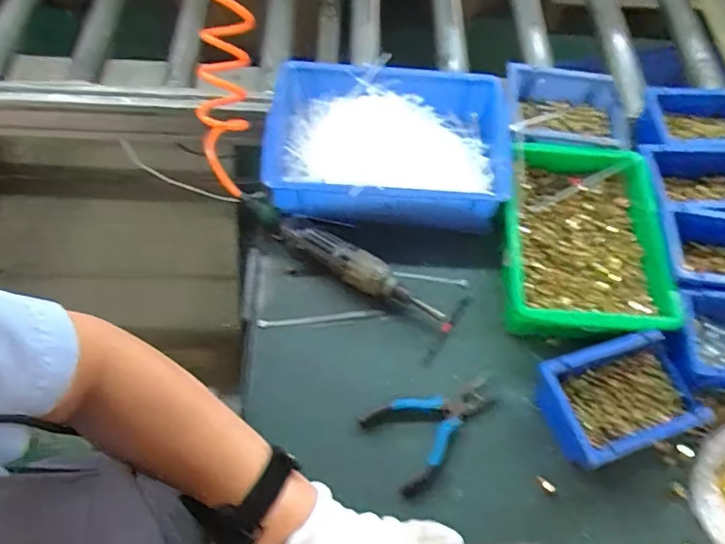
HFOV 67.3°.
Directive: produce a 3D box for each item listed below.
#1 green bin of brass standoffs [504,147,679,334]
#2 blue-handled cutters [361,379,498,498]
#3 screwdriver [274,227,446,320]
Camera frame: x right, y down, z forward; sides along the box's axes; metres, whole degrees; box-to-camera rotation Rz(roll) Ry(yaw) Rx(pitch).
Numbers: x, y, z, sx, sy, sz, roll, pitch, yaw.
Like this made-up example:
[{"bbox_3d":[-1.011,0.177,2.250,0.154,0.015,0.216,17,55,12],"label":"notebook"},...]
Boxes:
[{"bbox_3d":[0.259,-0.035,0.659,0.184,0.072,0.257,4,62,-2],"label":"green bin of brass standoffs"},{"bbox_3d":[0.077,0.158,0.576,0.134,0.009,0.088,-30,68,-18],"label":"blue-handled cutters"},{"bbox_3d":[-0.007,-0.003,0.647,0.226,0.038,0.041,34,65,14],"label":"screwdriver"}]

